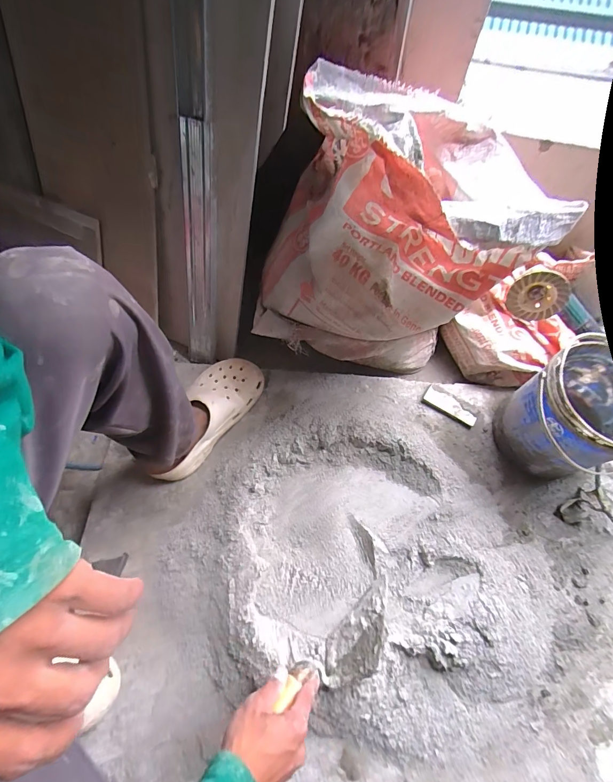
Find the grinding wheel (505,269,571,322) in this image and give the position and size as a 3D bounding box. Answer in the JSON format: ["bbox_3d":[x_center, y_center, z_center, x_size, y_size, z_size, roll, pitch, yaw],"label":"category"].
[{"bbox_3d":[0.418,-0.172,0.673,0.094,0.093,0.011,11,47,17],"label":"grinding wheel"}]

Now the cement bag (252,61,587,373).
[{"bbox_3d":[0.123,-0.211,0.593,0.385,0.431,0.247,14,68,7],"label":"cement bag"}]

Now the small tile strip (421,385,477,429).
[{"bbox_3d":[0.276,0.032,0.716,0.103,0.012,0.034,32,71,13],"label":"small tile strip"}]

